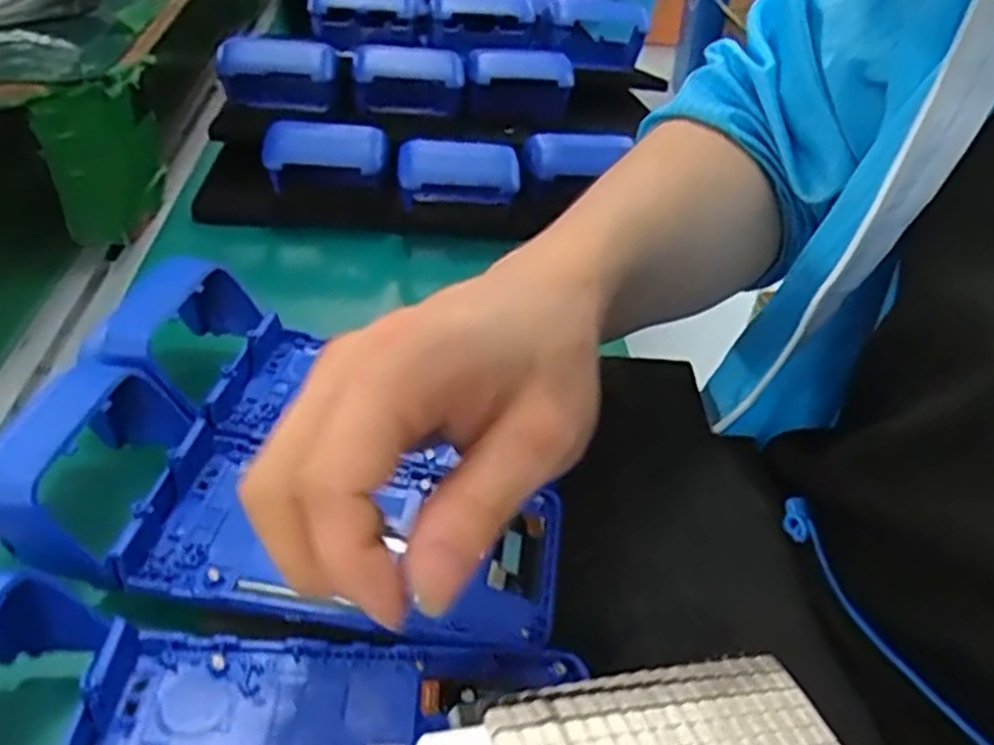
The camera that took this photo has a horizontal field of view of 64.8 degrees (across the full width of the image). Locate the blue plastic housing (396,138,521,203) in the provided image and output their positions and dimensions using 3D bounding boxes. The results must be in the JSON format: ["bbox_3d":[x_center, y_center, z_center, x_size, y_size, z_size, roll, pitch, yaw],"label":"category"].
[{"bbox_3d":[-0.026,-0.136,0.528,0.078,0.025,0.041,1,64,-7],"label":"blue plastic housing"}]

